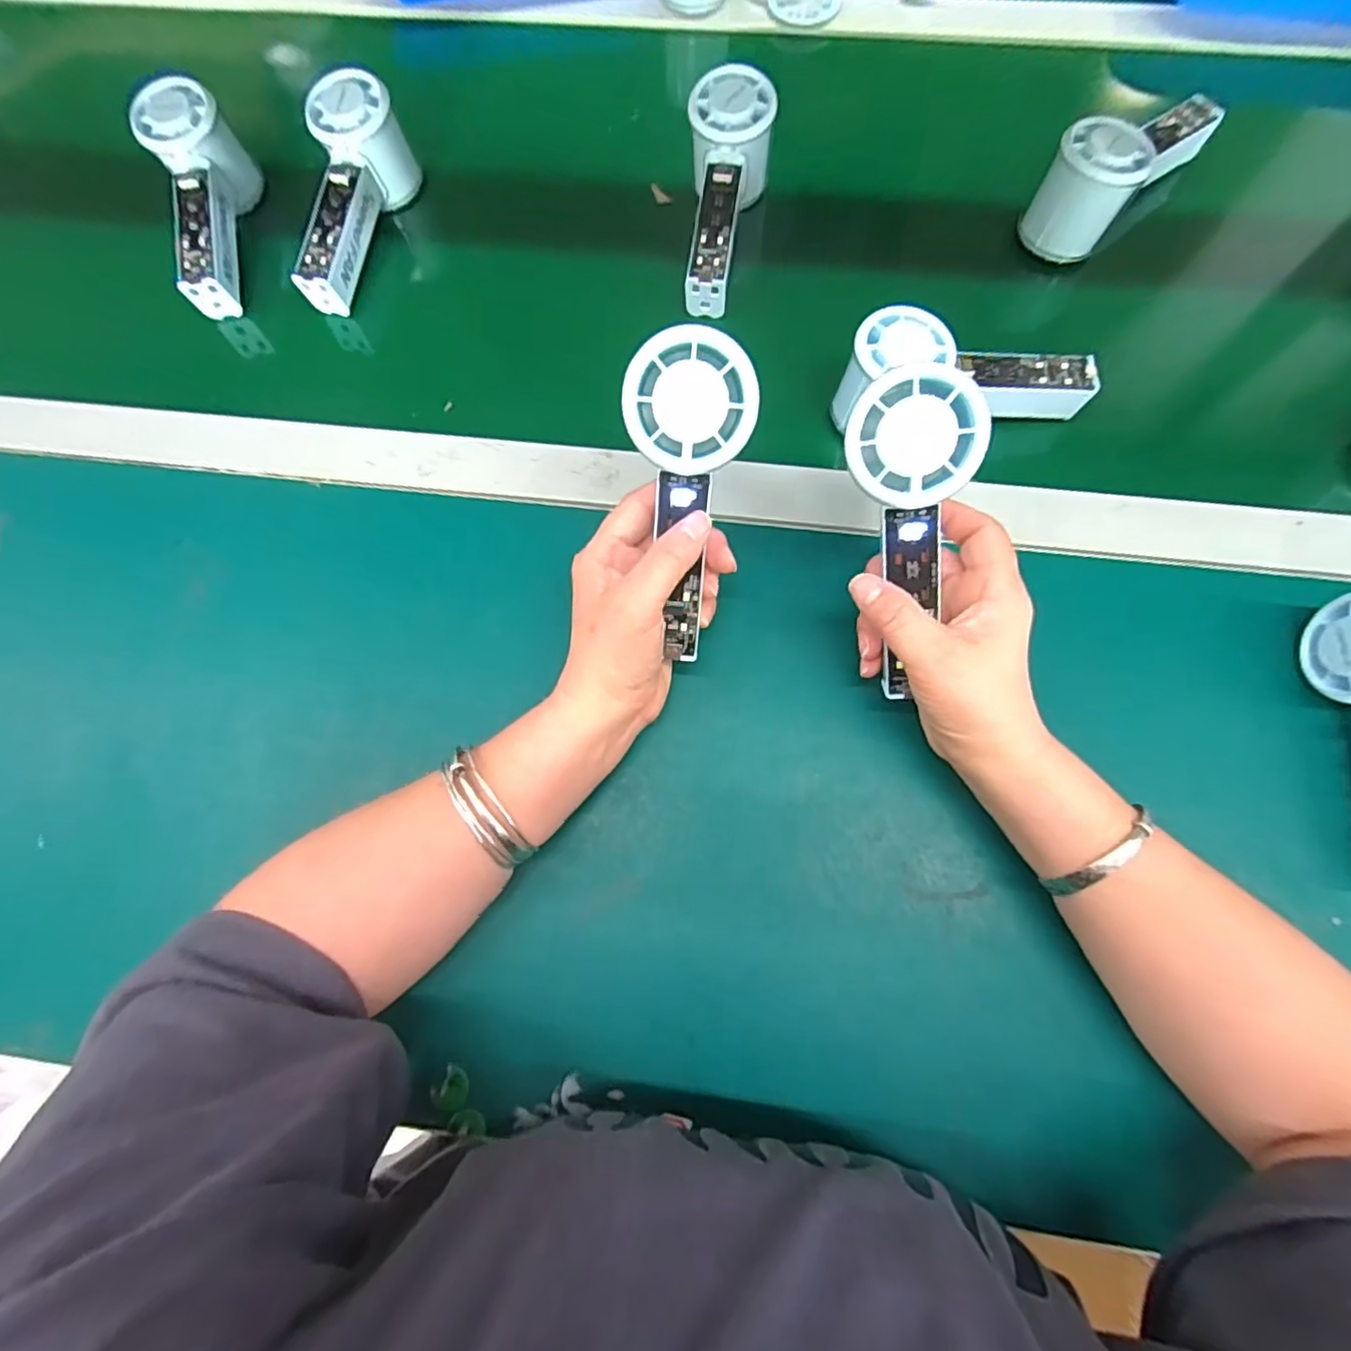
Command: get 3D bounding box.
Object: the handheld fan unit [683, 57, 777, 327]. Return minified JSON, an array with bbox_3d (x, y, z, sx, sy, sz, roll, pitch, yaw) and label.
[{"bbox_3d":[0.032,-0.325,0.434,0.053,0.051,0.151,8,88,4],"label":"handheld fan unit"}]

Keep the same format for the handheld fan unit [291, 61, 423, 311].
[{"bbox_3d":[-0.232,-0.335,0.450,0.056,0.059,0.157,13,89,5],"label":"handheld fan unit"}]

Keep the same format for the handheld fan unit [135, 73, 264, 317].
[{"bbox_3d":[-0.340,-0.336,0.456,0.045,0.062,0.153,-6,88,0],"label":"handheld fan unit"}]

